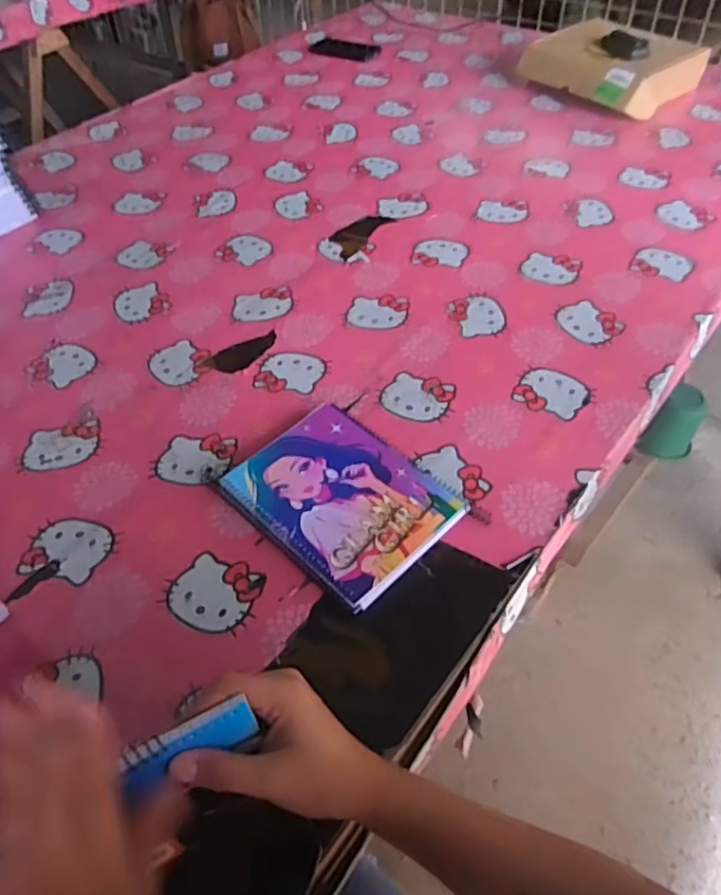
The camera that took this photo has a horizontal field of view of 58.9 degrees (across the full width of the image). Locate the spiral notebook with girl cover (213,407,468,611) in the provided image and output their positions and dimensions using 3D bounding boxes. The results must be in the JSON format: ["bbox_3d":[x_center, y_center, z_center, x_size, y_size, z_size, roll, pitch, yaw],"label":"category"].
[{"bbox_3d":[-0.019,0.050,0.626,0.151,0.026,0.199,-36,55,-25],"label":"spiral notebook with girl cover"}]

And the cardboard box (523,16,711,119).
[{"bbox_3d":[0.472,-0.734,1.229,0.221,0.090,0.291,-36,56,-25],"label":"cardboard box"}]

